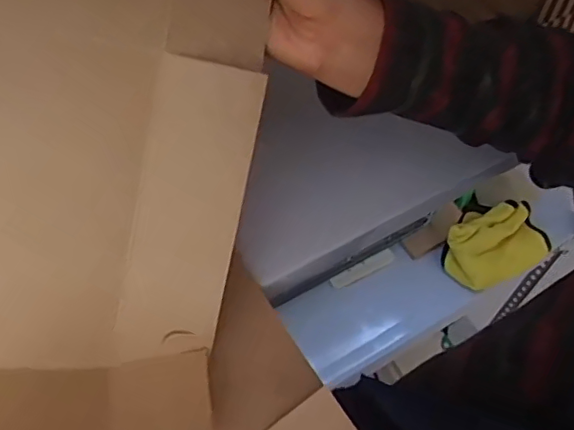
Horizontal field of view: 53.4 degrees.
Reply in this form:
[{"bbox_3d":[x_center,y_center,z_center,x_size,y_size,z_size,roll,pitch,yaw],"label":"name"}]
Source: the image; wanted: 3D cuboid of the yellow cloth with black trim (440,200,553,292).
[{"bbox_3d":[0.305,0.042,0.832,0.147,0.049,0.100,-20,61,-15],"label":"yellow cloth with black trim"}]

